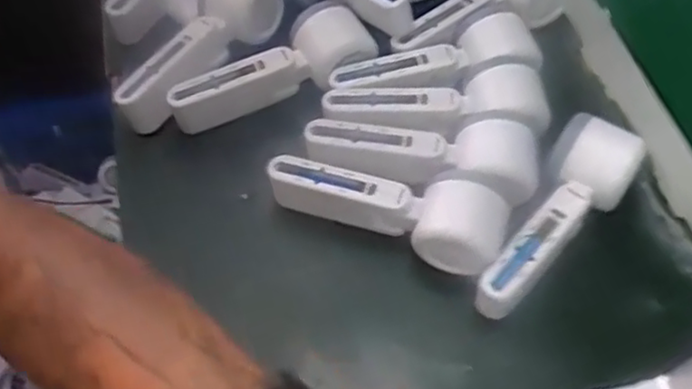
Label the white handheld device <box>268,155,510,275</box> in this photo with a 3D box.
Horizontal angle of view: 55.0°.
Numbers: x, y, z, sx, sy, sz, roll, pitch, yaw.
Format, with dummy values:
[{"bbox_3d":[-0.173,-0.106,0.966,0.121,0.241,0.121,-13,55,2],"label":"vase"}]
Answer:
[{"bbox_3d":[0.028,0.006,0.460,0.160,0.048,0.047,20,60,12],"label":"white handheld device"}]

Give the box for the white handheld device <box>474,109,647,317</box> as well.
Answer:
[{"bbox_3d":[0.140,0.015,0.451,0.055,0.041,0.156,36,77,20],"label":"white handheld device"}]

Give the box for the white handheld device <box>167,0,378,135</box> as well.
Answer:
[{"bbox_3d":[-0.059,-0.098,0.517,0.161,0.045,0.052,-27,61,-2],"label":"white handheld device"}]

